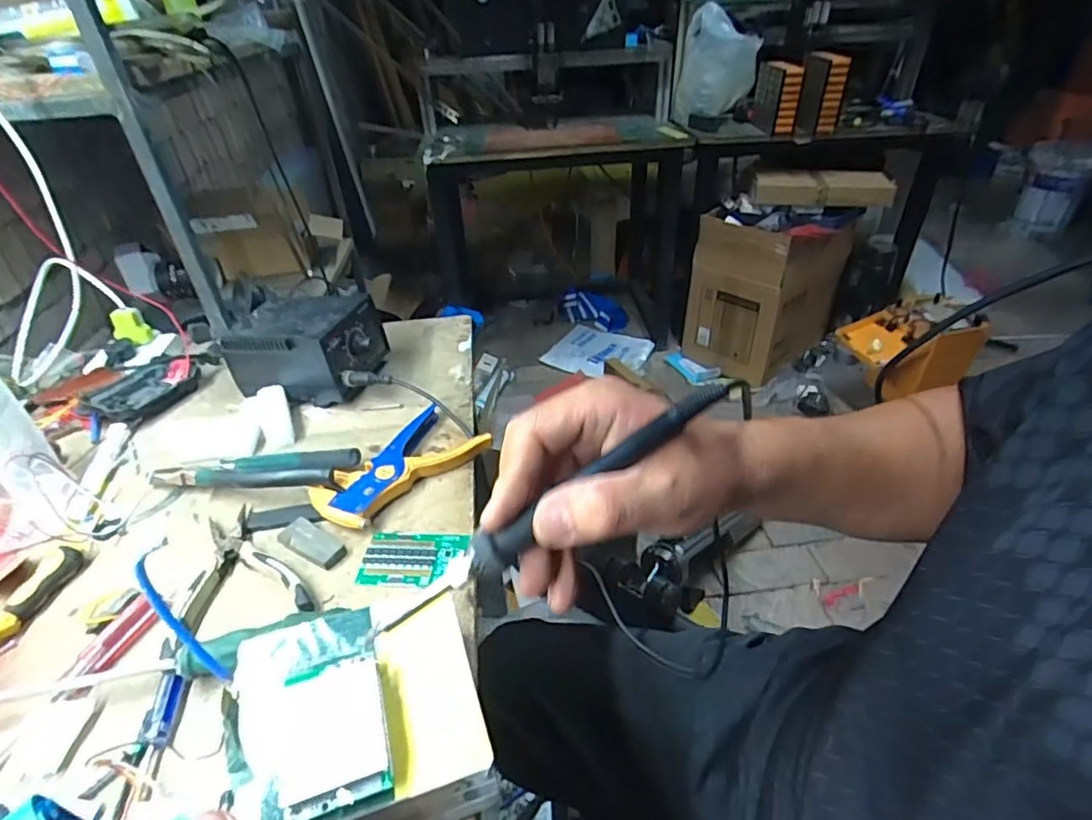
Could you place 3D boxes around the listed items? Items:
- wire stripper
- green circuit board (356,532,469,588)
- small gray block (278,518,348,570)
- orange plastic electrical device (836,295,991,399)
[{"bbox_3d":[-0.146,0.051,0.561,0.095,0.023,0.158,30,48,34],"label":"wire stripper"},{"bbox_3d":[-0.110,0.123,0.481,0.082,0.005,0.054,2,38,5],"label":"green circuit board"},{"bbox_3d":[-0.198,0.112,0.492,0.061,0.008,0.026,19,42,24],"label":"small gray block"},{"bbox_3d":[1.057,-0.189,1.683,0.364,0.205,0.227,-15,40,-17],"label":"orange plastic electrical device"}]

